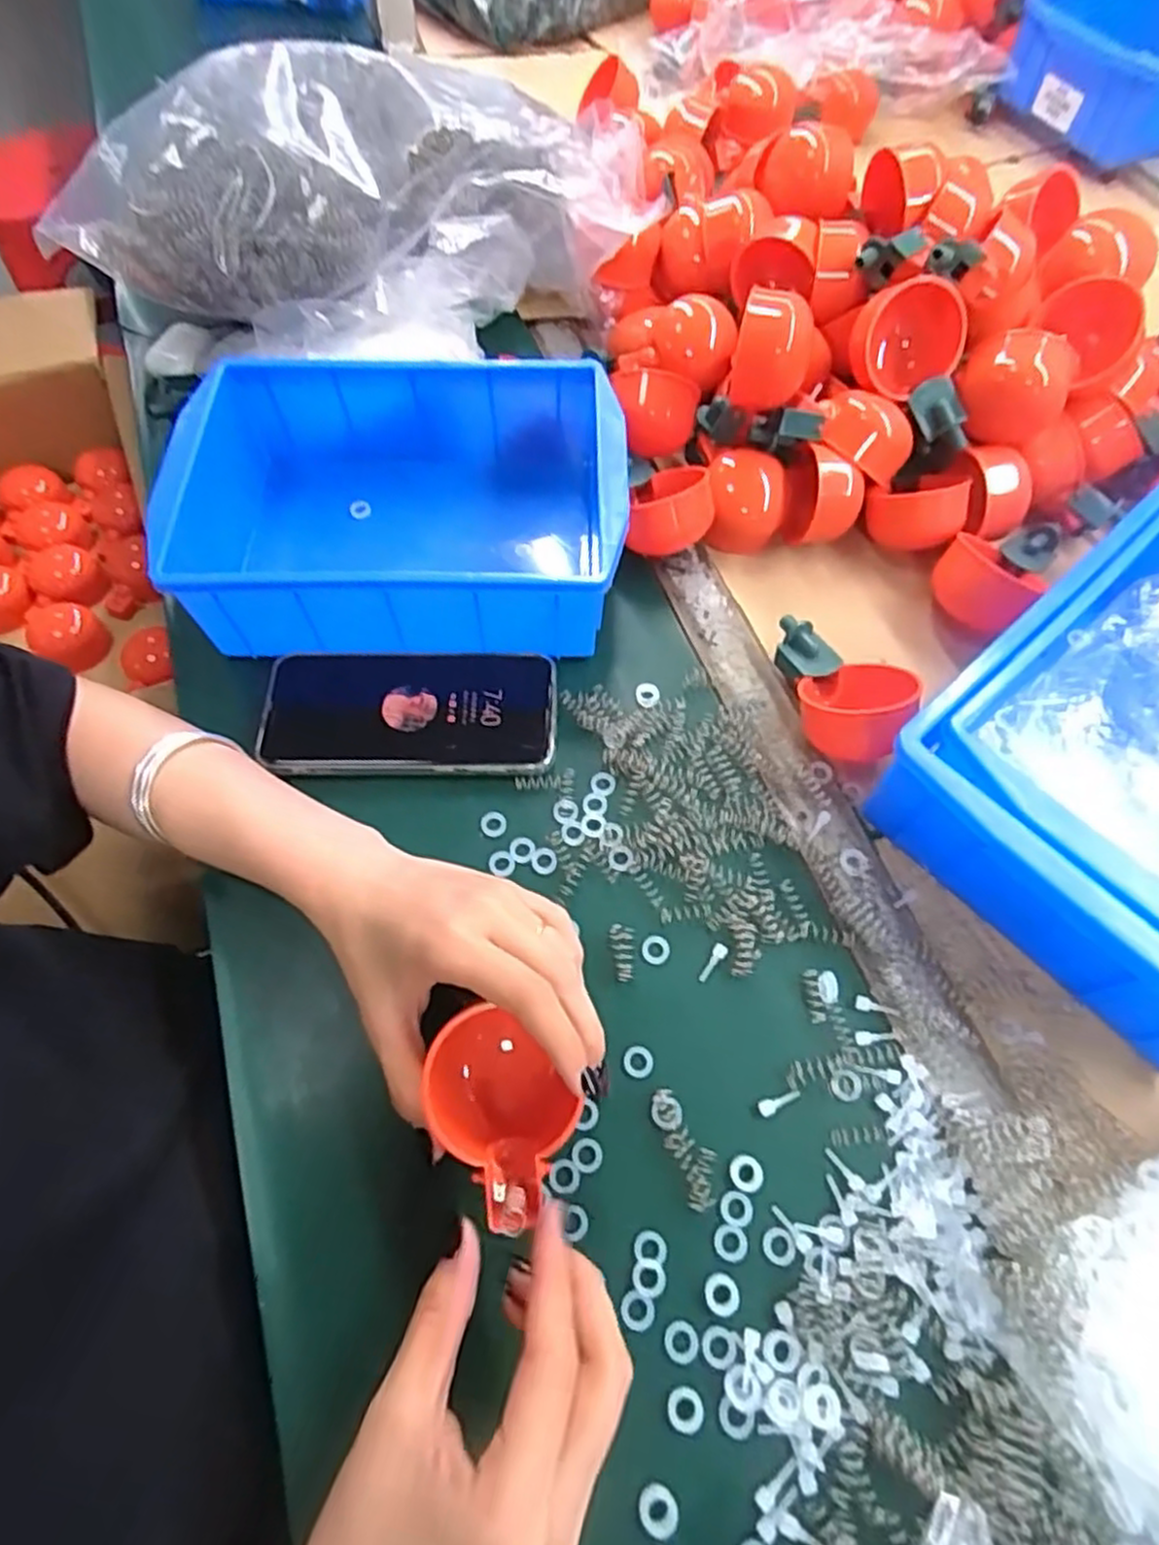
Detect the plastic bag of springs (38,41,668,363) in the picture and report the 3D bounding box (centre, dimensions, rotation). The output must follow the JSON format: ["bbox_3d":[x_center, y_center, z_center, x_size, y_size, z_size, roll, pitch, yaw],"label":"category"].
[{"bbox_3d":[-0.135,-0.373,0.490,0.353,0.092,0.187,11,64,5],"label":"plastic bag of springs"}]

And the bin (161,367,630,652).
[{"bbox_3d":[-0.104,-0.155,0.455,0.258,0.085,0.176,-1,63,-1],"label":"bin"}]

